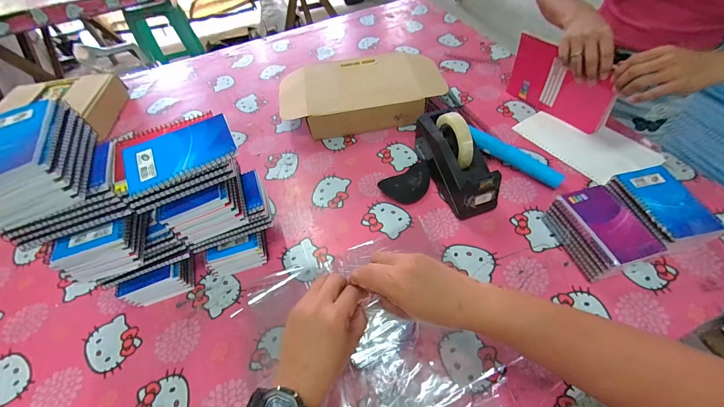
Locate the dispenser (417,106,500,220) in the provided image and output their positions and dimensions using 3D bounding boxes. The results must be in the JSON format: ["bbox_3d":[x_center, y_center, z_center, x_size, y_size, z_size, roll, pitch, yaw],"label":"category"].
[{"bbox_3d":[0.172,-0.085,0.565,0.072,0.128,0.201,-17,53,-8],"label":"dispenser"}]

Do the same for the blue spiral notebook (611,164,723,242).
[{"bbox_3d":[0.482,-0.003,0.482,0.091,0.019,0.134,-11,53,-2],"label":"blue spiral notebook"}]

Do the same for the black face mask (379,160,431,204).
[{"bbox_3d":[0.096,-0.039,0.595,0.108,0.032,0.063,-27,55,-14],"label":"black face mask"}]

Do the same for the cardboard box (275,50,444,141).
[{"bbox_3d":[-0.001,-0.261,0.747,0.370,0.080,0.217,-10,53,-2],"label":"cardboard box"}]

